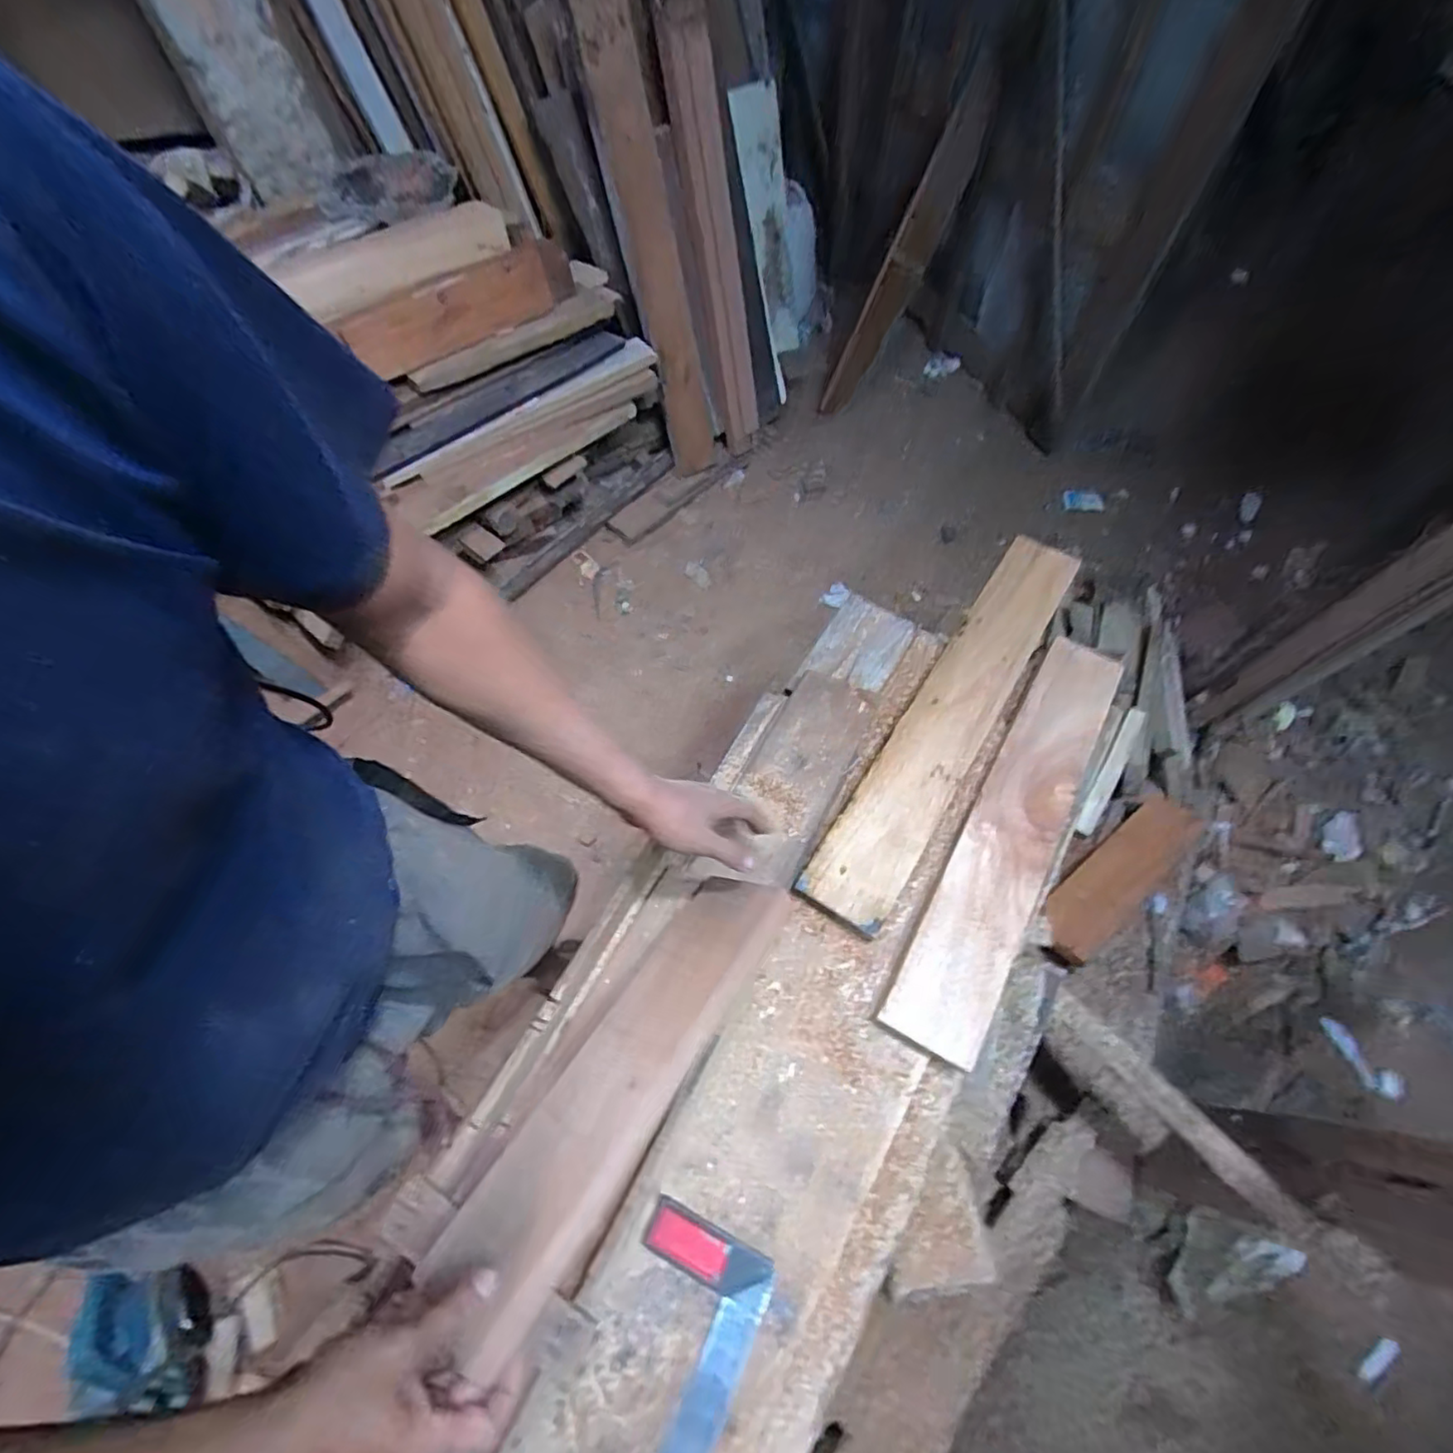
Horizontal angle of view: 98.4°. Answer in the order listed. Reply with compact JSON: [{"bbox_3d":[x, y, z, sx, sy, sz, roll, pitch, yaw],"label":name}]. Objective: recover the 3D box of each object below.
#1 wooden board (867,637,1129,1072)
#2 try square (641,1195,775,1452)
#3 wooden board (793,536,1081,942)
[{"bbox_3d":[0.358,0.115,0.769,0.101,0.023,0.579,26,63,20],"label":"wooden board"},{"bbox_3d":[-0.070,0.593,0.523,0.117,0.017,0.296,23,66,11],"label":"try square"},{"bbox_3d":[0.317,-0.032,0.857,0.107,0.024,0.683,33,63,12],"label":"wooden board"}]

